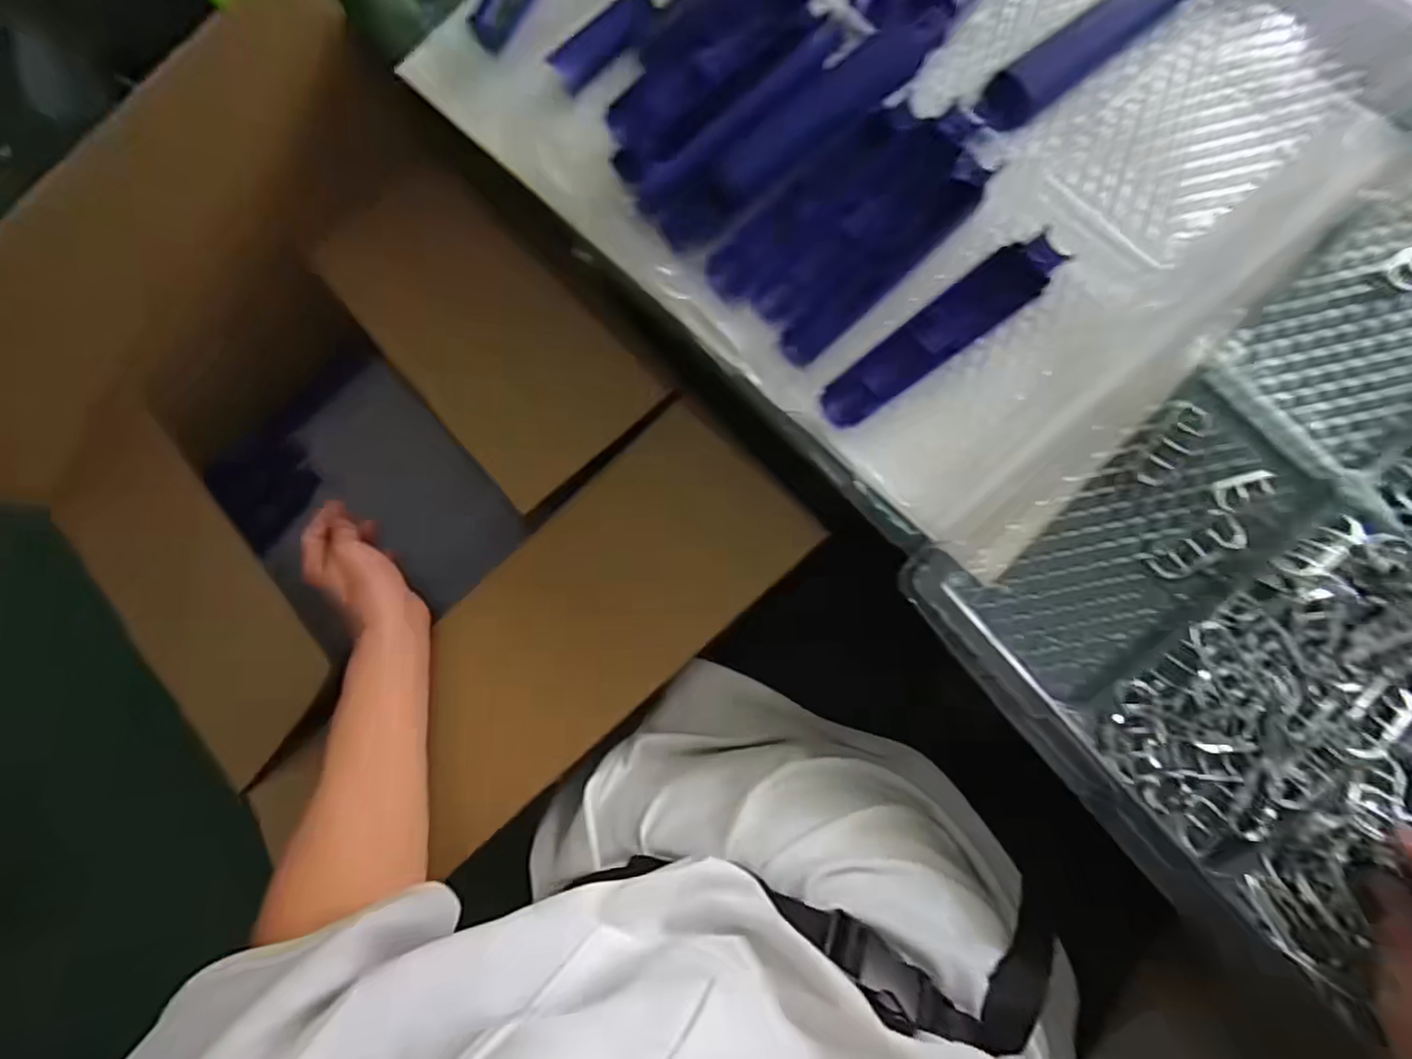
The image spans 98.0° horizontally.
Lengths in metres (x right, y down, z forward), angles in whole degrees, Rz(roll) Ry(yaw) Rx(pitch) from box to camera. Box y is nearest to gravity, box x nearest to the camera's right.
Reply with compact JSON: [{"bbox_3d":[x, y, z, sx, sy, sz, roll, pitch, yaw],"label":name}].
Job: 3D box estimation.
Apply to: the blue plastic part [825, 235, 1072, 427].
[{"bbox_3d":[0.144,-0.123,0.379,0.163,0.017,0.034,-35,81,0],"label":"blue plastic part"}]

